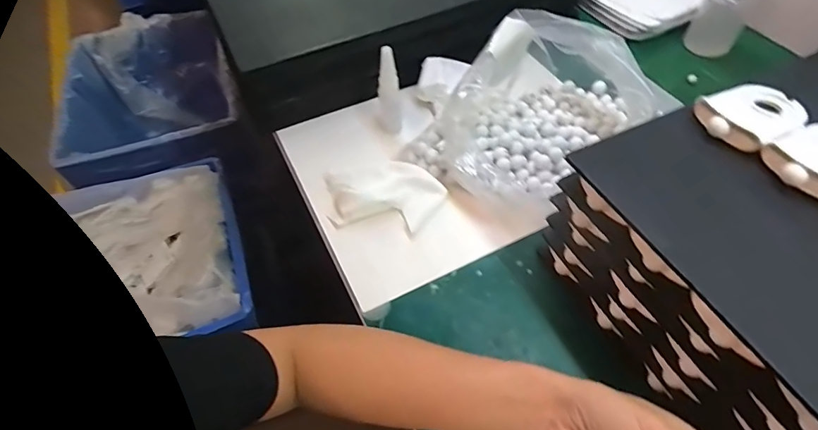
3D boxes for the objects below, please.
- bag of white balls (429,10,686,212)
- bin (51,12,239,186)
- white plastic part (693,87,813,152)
[{"bbox_3d":[0.161,-0.131,0.514,0.261,0.115,0.159,-30,57,-18],"label":"bag of white balls"},{"bbox_3d":[-0.617,-0.261,1.129,0.357,0.216,0.524,-18,54,-10],"label":"bin"},{"bbox_3d":[0.279,-0.083,0.364,0.090,0.013,0.058,-25,56,-15],"label":"white plastic part"}]

